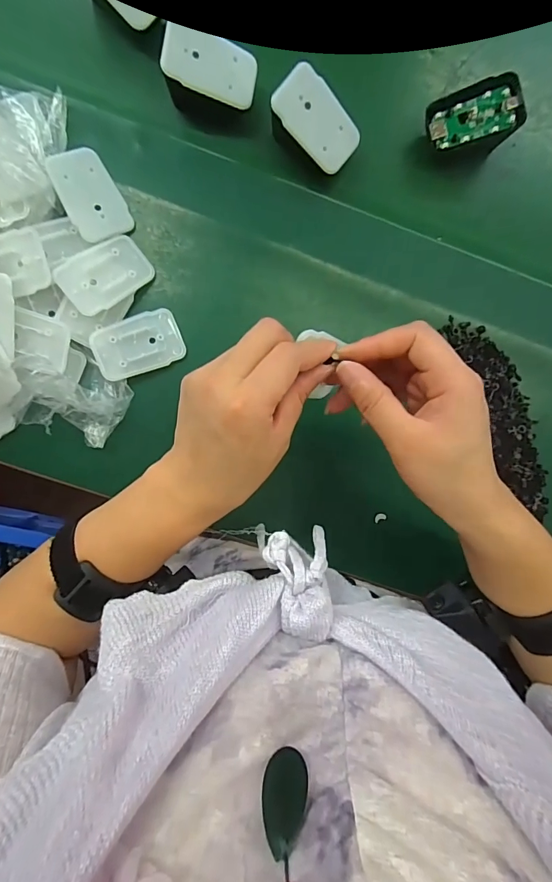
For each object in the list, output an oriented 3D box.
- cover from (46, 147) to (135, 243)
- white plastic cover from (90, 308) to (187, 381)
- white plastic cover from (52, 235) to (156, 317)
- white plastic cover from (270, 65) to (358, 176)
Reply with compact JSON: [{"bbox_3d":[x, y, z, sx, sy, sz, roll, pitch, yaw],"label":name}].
[{"bbox_3d":[-0.145,-0.191,0.317,0.042,0.012,0.065,-29,93,-4],"label":"cover"},{"bbox_3d":[-0.112,-0.078,0.334,0.068,0.011,0.043,-25,93,-4],"label":"white plastic cover"},{"bbox_3d":[-0.134,-0.132,0.323,0.068,0.006,0.044,-39,103,-18],"label":"white plastic cover"},{"bbox_3d":[0.031,-0.242,0.310,0.067,0.004,0.043,39,91,-25],"label":"white plastic cover"}]

